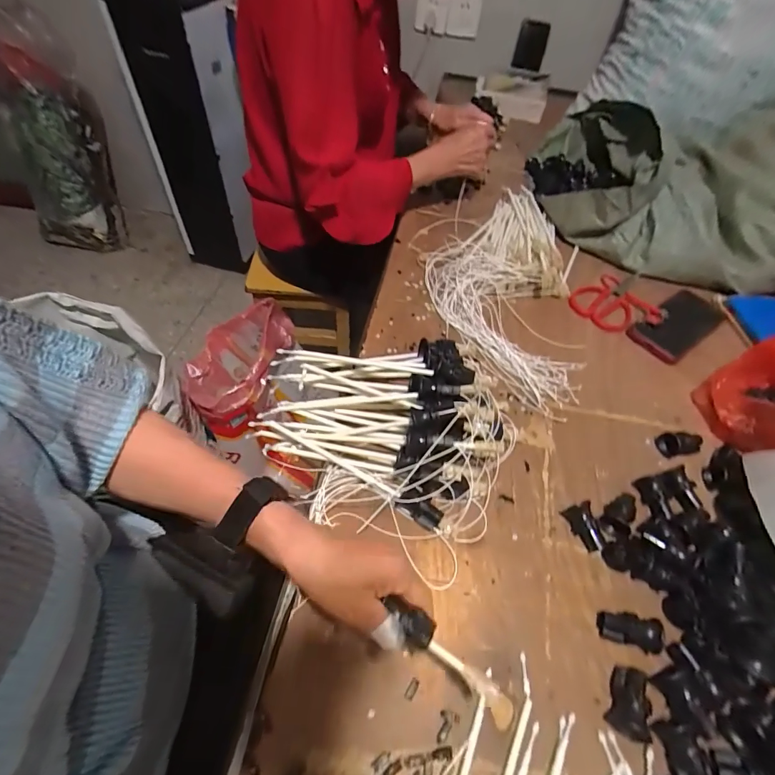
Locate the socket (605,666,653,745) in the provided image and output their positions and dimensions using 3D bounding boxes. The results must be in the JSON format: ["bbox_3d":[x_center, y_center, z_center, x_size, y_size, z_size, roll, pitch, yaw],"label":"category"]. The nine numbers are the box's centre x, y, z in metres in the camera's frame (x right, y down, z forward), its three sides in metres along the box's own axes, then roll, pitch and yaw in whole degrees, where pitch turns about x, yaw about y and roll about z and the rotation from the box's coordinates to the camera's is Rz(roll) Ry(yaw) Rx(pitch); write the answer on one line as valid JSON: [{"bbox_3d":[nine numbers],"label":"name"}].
[{"bbox_3d":[0.197,0.253,0.327,0.029,0.034,0.046,12,53,4],"label":"socket"}]

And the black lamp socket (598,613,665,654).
[{"bbox_3d":[0.218,0.217,0.365,0.052,0.023,0.024,13,53,5],"label":"black lamp socket"}]

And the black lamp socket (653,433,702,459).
[{"bbox_3d":[0.352,0.067,0.487,0.052,0.027,0.023,-4,54,-9],"label":"black lamp socket"}]

